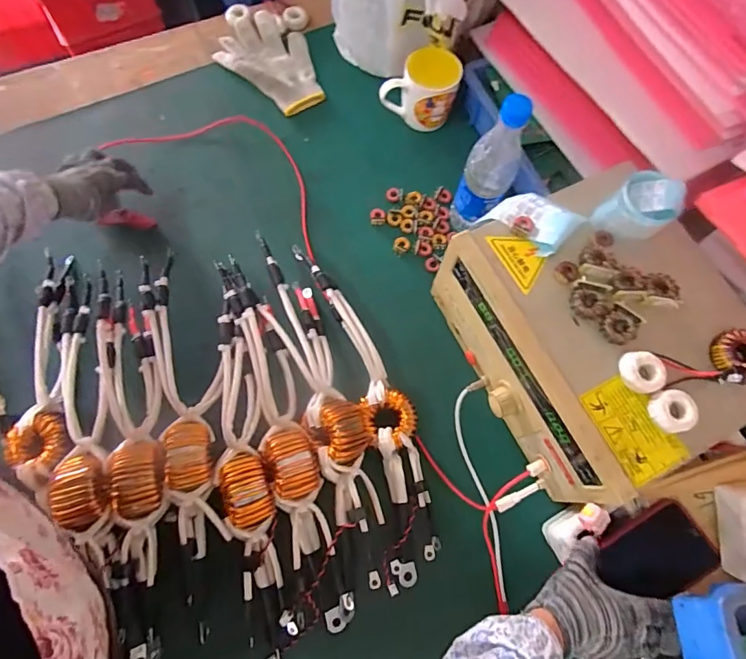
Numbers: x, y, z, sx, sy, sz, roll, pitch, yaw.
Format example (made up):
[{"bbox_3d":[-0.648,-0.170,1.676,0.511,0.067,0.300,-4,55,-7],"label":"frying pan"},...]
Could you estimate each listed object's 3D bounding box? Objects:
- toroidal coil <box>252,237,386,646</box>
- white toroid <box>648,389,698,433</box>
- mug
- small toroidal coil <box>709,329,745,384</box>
[{"bbox_3d":[-0.058,0.096,0.584,0.092,0.097,0.456,-13,72,-7],"label":"toroidal coil"},{"bbox_3d":[0.294,0.081,0.458,0.042,0.016,0.039,1,71,-2],"label":"white toroid"},{"bbox_3d":[0.076,-0.381,0.734,0.112,0.089,0.074,17,71,4],"label":"mug"},{"bbox_3d":[0.374,0.030,0.479,0.053,0.025,0.053,1,71,-2],"label":"small toroidal coil"}]

